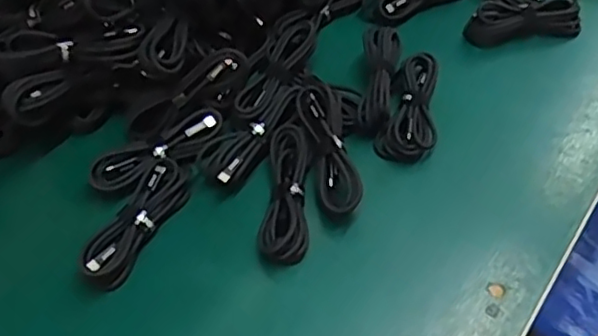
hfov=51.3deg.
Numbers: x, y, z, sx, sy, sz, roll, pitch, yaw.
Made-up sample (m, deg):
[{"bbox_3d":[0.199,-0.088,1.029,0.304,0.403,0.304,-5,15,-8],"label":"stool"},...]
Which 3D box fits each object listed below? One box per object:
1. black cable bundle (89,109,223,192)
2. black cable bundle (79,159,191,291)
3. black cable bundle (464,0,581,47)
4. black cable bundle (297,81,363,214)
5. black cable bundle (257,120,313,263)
[{"bbox_3d":[-0.110,-0.013,0.491,0.108,0.022,0.025,-27,56,-19],"label":"black cable bundle"},{"bbox_3d":[-0.118,0.039,0.458,0.033,0.019,0.105,22,55,17],"label":"black cable bundle"},{"bbox_3d":[0.214,-0.139,0.585,0.111,0.030,0.034,-13,53,-10],"label":"black cable bundle"},{"bbox_3d":[0.023,-0.017,0.481,0.028,0.024,0.112,-9,66,-11],"label":"black cable bundle"},{"bbox_3d":[-0.008,0.018,0.468,0.034,0.023,0.110,3,52,3],"label":"black cable bundle"}]

